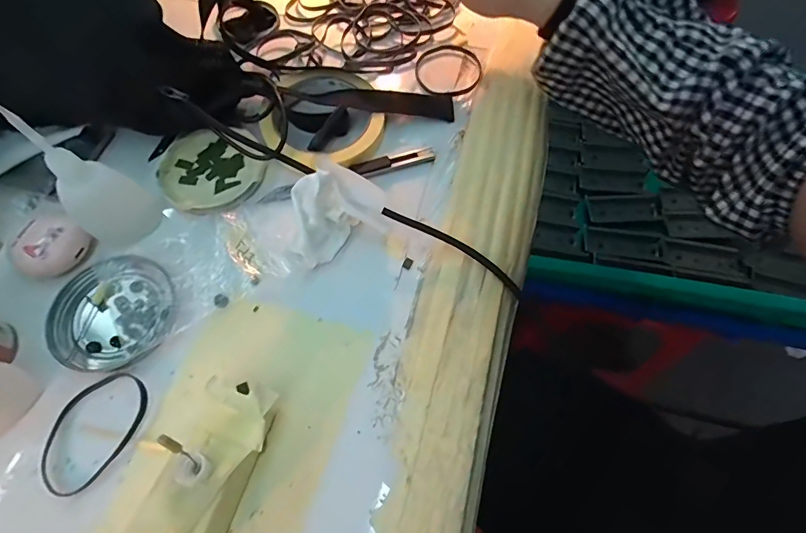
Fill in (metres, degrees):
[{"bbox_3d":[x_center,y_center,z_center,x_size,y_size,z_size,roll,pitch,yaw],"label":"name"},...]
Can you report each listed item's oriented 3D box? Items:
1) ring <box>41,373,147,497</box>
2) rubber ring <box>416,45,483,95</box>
[{"bbox_3d":[-0.186,0.096,0.254,0.048,0.004,0.069,30,68,13],"label":"ring"},{"bbox_3d":[0.041,-0.178,0.385,0.061,0.004,0.066,0,64,0],"label":"rubber ring"}]

